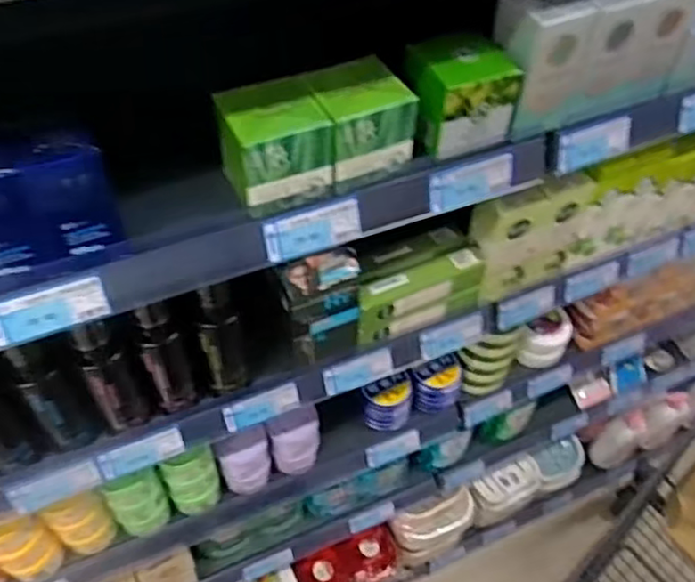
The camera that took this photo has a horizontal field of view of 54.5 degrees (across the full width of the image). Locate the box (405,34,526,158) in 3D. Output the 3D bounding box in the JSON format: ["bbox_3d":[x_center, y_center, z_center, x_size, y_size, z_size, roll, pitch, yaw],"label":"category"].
[{"bbox_3d":[0.094,-0.168,0.572,0.077,0.075,0.063,-19,54,-17],"label":"box"}]

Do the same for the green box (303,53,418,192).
[{"bbox_3d":[0.009,-0.139,0.544,0.080,0.063,0.068,-21,55,-18],"label":"green box"}]

